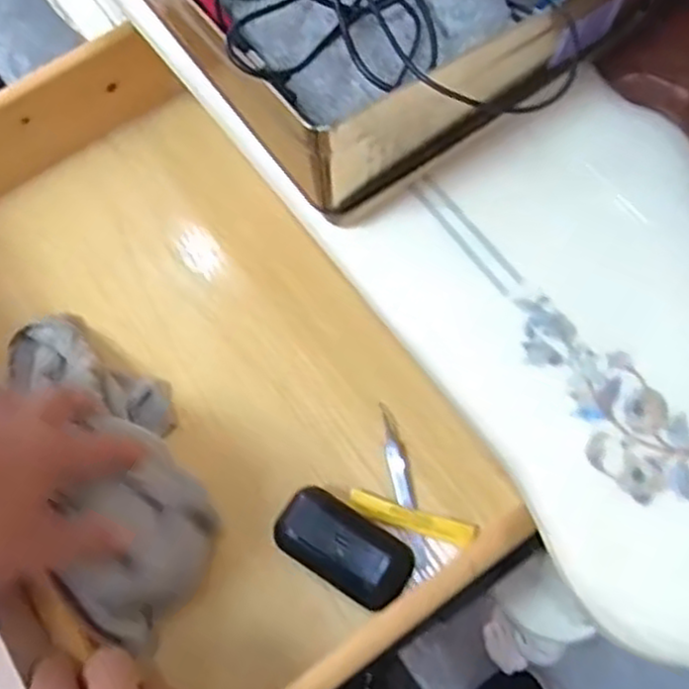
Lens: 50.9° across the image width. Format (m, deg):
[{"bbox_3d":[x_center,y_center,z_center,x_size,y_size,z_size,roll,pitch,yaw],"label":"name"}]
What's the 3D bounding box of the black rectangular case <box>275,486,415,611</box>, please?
[{"bbox_3d":[0.000,0.133,0.470,0.086,0.036,0.048,31,73,14],"label":"black rectangular case"}]

